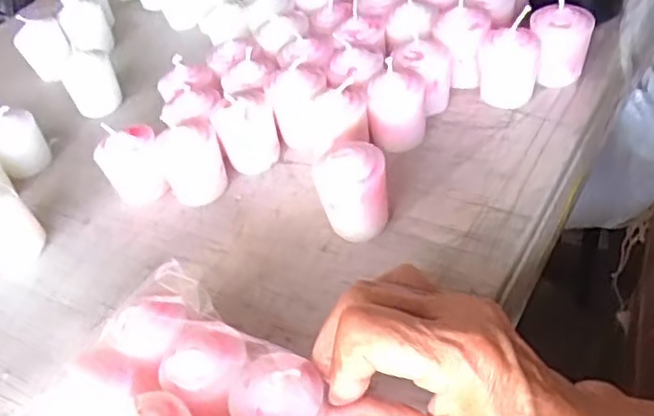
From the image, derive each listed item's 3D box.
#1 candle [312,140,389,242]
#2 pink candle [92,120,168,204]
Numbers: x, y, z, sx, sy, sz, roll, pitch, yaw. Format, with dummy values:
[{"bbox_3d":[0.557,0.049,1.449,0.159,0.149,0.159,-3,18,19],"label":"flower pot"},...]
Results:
[{"bbox_3d":[0.013,-0.006,0.370,0.038,0.055,0.031,-7,43,8],"label":"candle"},{"bbox_3d":[-0.121,-0.025,0.425,0.039,0.043,0.035,-24,44,-10],"label":"pink candle"}]

